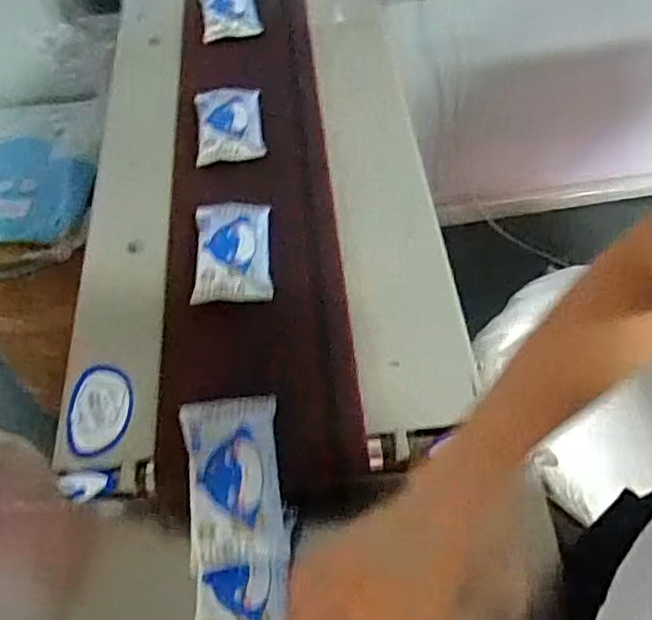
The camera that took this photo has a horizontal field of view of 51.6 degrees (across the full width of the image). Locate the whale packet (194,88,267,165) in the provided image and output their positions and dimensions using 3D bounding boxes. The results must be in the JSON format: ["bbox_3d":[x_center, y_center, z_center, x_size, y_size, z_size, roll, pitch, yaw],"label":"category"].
[{"bbox_3d":[-0.129,-0.249,0.905,0.087,0.017,0.146,-6,56,-5],"label":"whale packet"}]

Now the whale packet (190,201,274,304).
[{"bbox_3d":[-0.106,-0.069,0.774,0.085,0.027,0.143,-2,55,-2],"label":"whale packet"}]

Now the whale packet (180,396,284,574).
[{"bbox_3d":[-0.085,0.152,0.611,0.085,0.020,0.144,-6,69,-1],"label":"whale packet"}]

